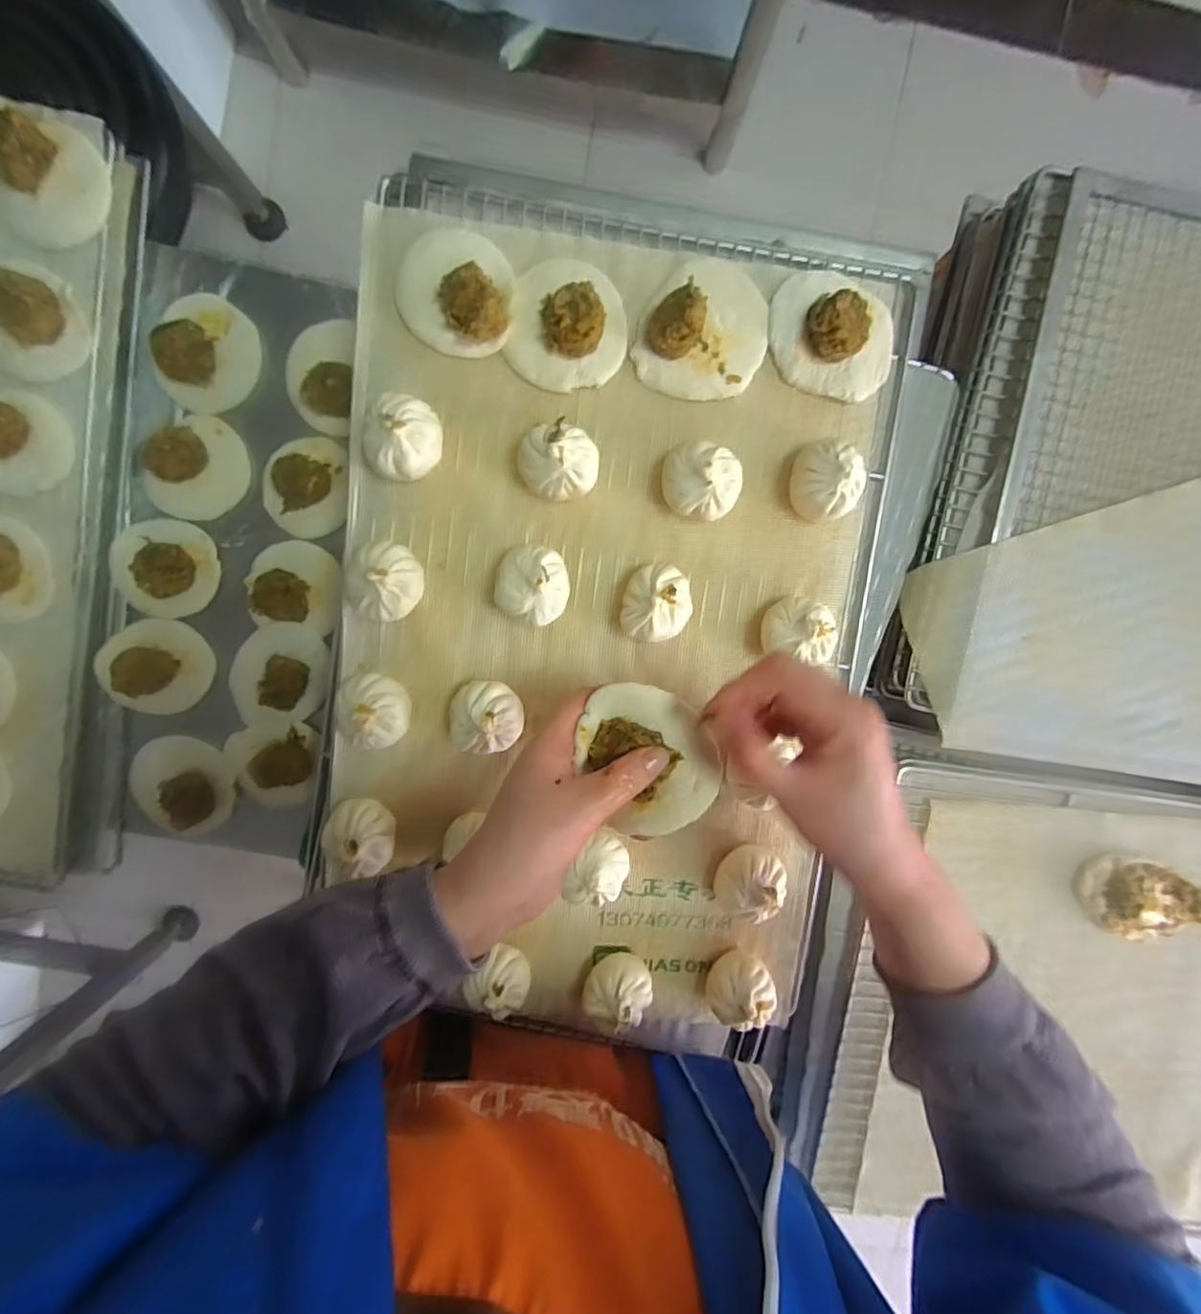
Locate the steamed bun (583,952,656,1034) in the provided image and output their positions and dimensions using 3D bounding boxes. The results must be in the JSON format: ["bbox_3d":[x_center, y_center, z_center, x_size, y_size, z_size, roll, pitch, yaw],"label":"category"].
[{"bbox_3d":[0.015,0.260,0.460,0.051,0.044,0.051,20,97,-3],"label":"steamed bun"}]

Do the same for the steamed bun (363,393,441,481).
[{"bbox_3d":[-0.135,-0.150,0.406,0.052,0.050,0.050,0,97,-4],"label":"steamed bun"}]

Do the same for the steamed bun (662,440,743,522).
[{"bbox_3d":[0.071,-0.125,0.419,0.056,0.043,0.051,18,97,-3],"label":"steamed bun"}]

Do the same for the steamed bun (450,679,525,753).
[{"bbox_3d":[-0.084,0.045,0.433,0.055,0.045,0.053,6,98,-1],"label":"steamed bun"}]

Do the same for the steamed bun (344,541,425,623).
[{"bbox_3d":[-0.154,-0.052,0.418,0.054,0.045,0.056,19,97,-3],"label":"steamed bun"}]

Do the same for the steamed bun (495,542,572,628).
[{"bbox_3d":[-0.047,-0.053,0.426,0.051,0.047,0.051,0,97,-4],"label":"steamed bun"}]

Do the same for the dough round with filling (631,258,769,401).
[{"bbox_3d":[0.077,-0.233,0.412,0.086,0.031,0.098,28,94,-6],"label":"dough round with filling"}]

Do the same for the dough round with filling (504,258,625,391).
[{"bbox_3d":[-0.021,-0.235,0.410,0.080,0.034,0.086,0,97,-4],"label":"dough round with filling"}]

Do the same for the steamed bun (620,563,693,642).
[{"bbox_3d":[0.040,-0.040,0.429,0.050,0.043,0.053,0,97,-4],"label":"steamed bun"}]

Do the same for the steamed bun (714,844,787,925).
[{"bbox_3d":[0.116,0.175,0.455,0.054,0.044,0.051,0,97,-4],"label":"steamed bun"}]

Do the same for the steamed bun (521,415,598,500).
[{"bbox_3d":[-0.029,-0.135,0.411,0.053,0.049,0.049,0,97,-4],"label":"steamed bun"}]

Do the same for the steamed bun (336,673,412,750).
[{"bbox_3d":[-0.163,0.039,0.430,0.047,0.044,0.054,-12,98,1],"label":"steamed bun"}]

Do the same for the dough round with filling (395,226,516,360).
[{"bbox_3d":[-0.100,-0.254,0.402,0.077,0.036,0.081,0,97,-4],"label":"dough round with filling"}]

